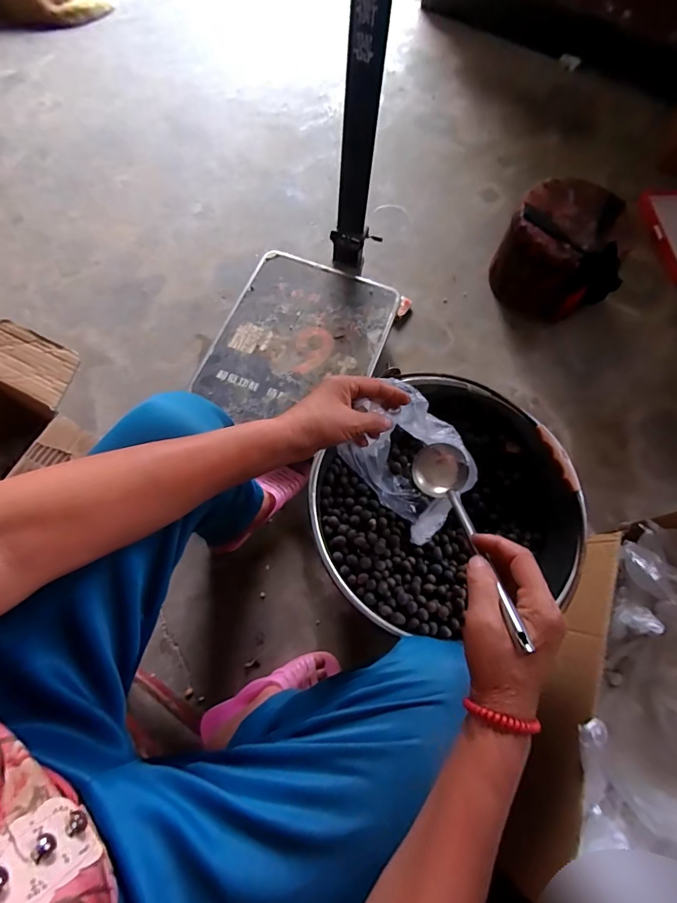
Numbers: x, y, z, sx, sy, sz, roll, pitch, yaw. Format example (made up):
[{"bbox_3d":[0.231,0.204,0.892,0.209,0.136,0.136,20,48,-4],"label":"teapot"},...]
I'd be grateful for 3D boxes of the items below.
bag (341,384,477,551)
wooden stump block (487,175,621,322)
[{"bbox_3d":[0.081,0.021,0.483,0.104,0.144,0.147,-42,76,-16],"label":"bag"},{"bbox_3d":[0.501,-0.439,0.936,0.244,0.199,0.244,34,72,10],"label":"wooden stump block"}]

